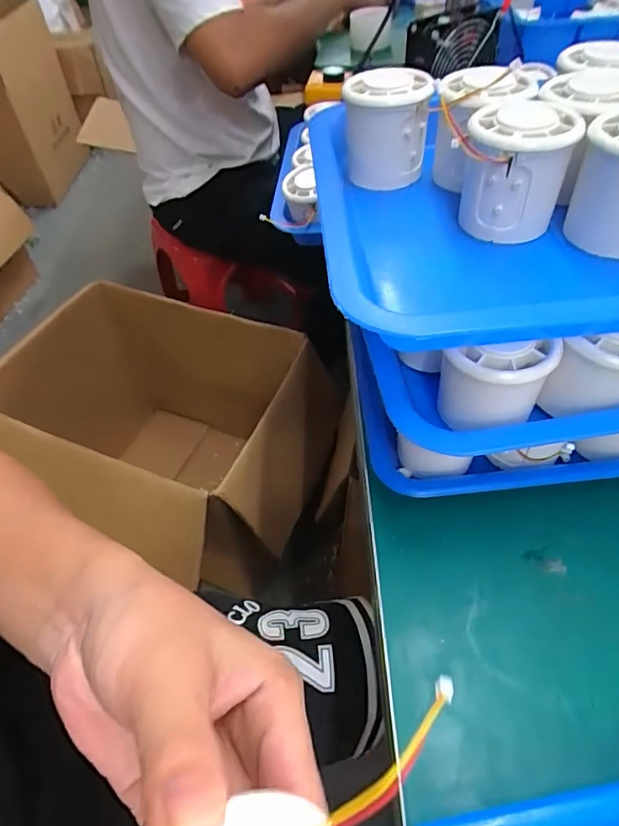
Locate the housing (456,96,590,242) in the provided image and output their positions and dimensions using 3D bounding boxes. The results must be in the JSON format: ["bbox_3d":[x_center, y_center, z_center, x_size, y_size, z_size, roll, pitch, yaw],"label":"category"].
[{"bbox_3d":[0.117,-0.138,0.287,0.055,0.057,0.062,12,53,14],"label":"housing"}]

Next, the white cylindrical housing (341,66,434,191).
[{"bbox_3d":[0.052,-0.190,0.339,0.053,0.057,0.053,4,52,8],"label":"white cylindrical housing"}]

